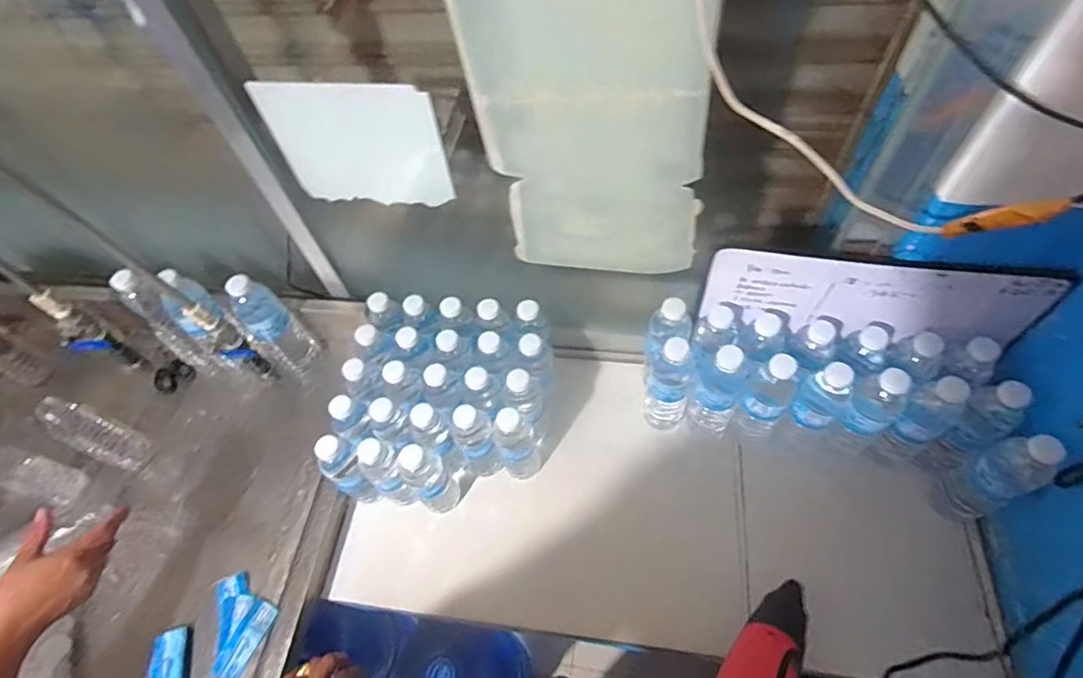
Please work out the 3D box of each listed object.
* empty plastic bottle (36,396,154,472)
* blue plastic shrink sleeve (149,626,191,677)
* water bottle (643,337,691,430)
[{"bbox_3d":[-0.668,0.140,0.825,0.058,0.168,0.058,16,60,14],"label":"empty plastic bottle"},{"bbox_3d":[-0.479,0.431,0.711,0.042,0.027,0.106,-15,58,-5],"label":"blue plastic shrink sleeve"},{"bbox_3d":[0.184,0.070,0.800,0.065,0.203,0.050,17,61,14],"label":"water bottle"}]

